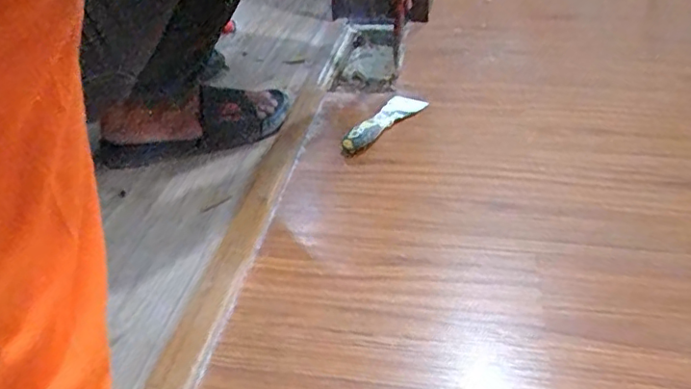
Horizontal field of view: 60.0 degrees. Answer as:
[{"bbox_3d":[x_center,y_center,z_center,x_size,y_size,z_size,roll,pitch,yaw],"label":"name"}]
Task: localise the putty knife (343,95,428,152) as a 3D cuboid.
[{"bbox_3d":[0.058,-0.100,0.868,0.059,0.028,0.180,20,42,28],"label":"putty knife"}]

